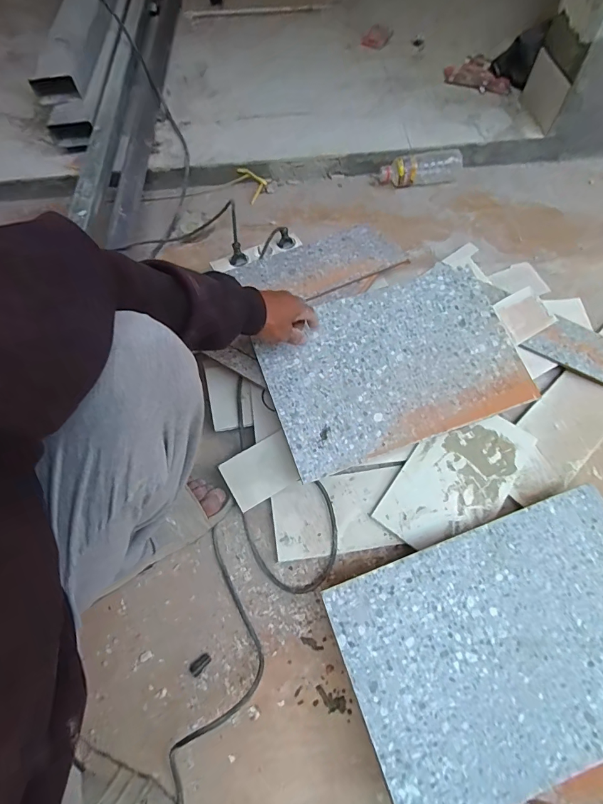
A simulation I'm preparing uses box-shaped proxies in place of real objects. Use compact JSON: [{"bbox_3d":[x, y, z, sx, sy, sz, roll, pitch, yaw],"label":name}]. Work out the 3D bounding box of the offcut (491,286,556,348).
[{"bbox_3d":[0.368,-0.145,0.668,0.079,0.009,0.077,-32,80,-3],"label":"offcut"}]

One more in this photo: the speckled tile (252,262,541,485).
[{"bbox_3d":[0.143,-0.061,0.612,0.388,0.005,0.247,-18,76,-11],"label":"speckled tile"}]

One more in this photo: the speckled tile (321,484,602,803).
[{"bbox_3d":[0.250,0.279,0.468,0.385,0.011,0.253,-20,66,-7],"label":"speckled tile"}]

